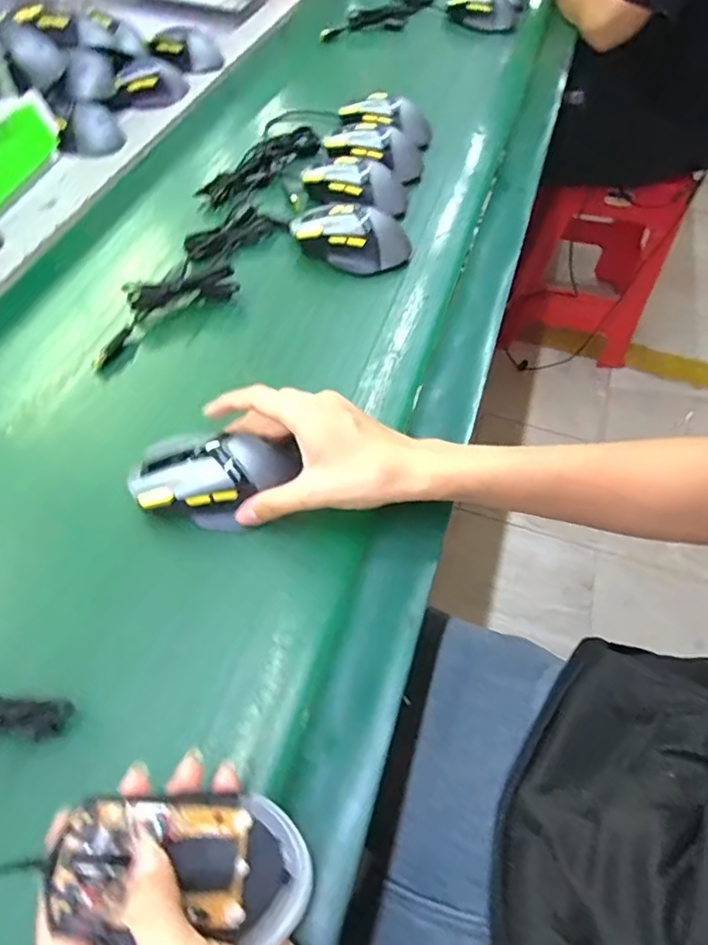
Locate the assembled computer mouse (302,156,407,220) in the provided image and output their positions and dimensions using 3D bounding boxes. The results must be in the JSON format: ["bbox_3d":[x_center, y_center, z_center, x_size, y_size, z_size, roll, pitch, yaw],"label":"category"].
[{"bbox_3d":[0.002,-0.321,0.629,0.110,0.041,0.057,26,59,12],"label":"assembled computer mouse"}]

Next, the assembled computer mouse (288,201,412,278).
[{"bbox_3d":[-0.006,-0.242,0.579,0.124,0.043,0.059,18,58,7],"label":"assembled computer mouse"}]

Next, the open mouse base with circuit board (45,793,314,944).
[{"bbox_3d":[-0.073,0.178,0.257,0.114,0.030,0.058,18,54,-20],"label":"open mouse base with circuit board"}]

